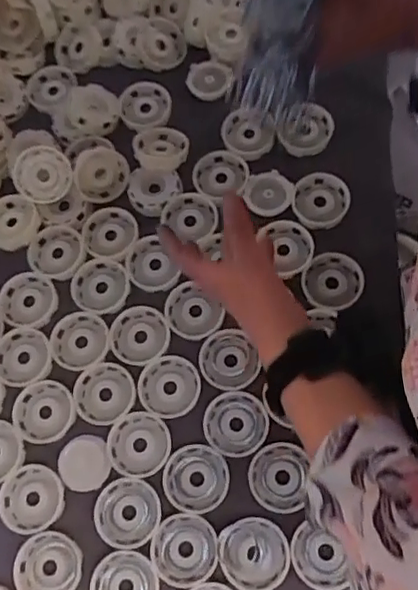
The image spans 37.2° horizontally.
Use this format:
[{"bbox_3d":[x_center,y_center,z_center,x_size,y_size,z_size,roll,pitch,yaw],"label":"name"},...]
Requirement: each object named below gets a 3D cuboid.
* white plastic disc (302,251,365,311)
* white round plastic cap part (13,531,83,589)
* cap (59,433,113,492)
[{"bbox_3d":[0.131,-0.015,0.658,0.065,0.016,0.063,-1,67,3],"label":"white plastic disc"},{"bbox_3d":[-0.149,0.250,0.571,0.059,0.010,0.063,-1,67,3],"label":"white round plastic cap part"},{"bbox_3d":[-0.121,0.162,0.601,0.049,0.009,0.051,-1,67,3],"label":"cap"}]

